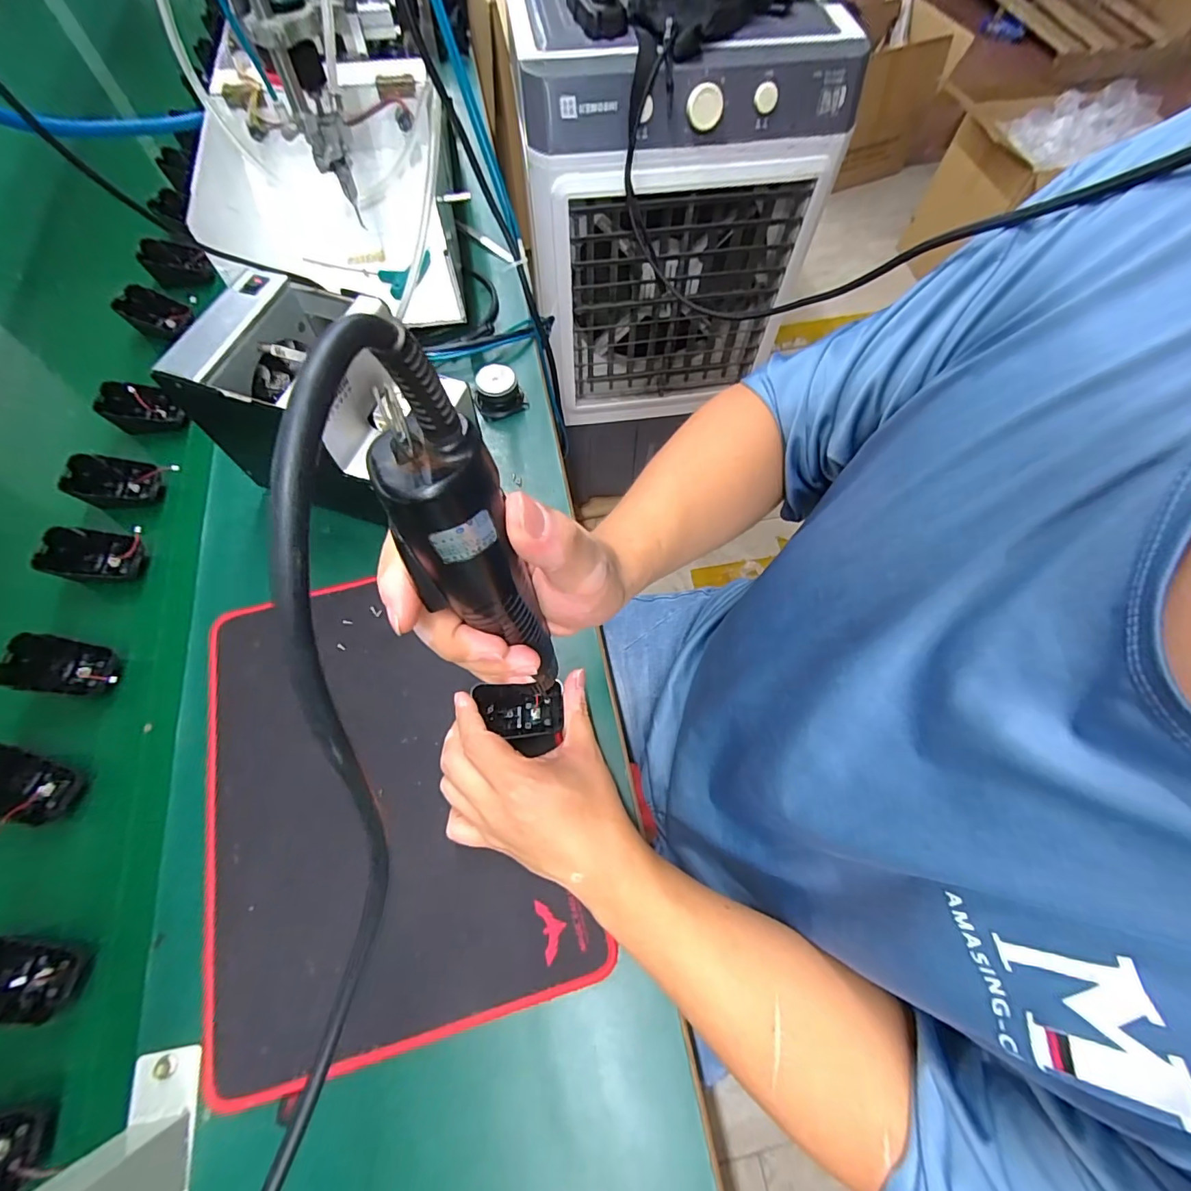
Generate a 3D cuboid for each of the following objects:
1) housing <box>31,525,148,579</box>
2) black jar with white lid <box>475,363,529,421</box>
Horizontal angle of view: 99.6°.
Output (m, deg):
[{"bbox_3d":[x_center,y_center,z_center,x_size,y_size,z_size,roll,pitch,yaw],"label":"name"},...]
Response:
[{"bbox_3d":[-0.440,-0.034,0.447,0.064,0.045,0.044,-5,66,-2],"label":"housing"},{"bbox_3d":[-0.101,-0.212,0.525,0.050,0.034,0.042,-19,68,-8],"label":"black jar with white lid"}]

